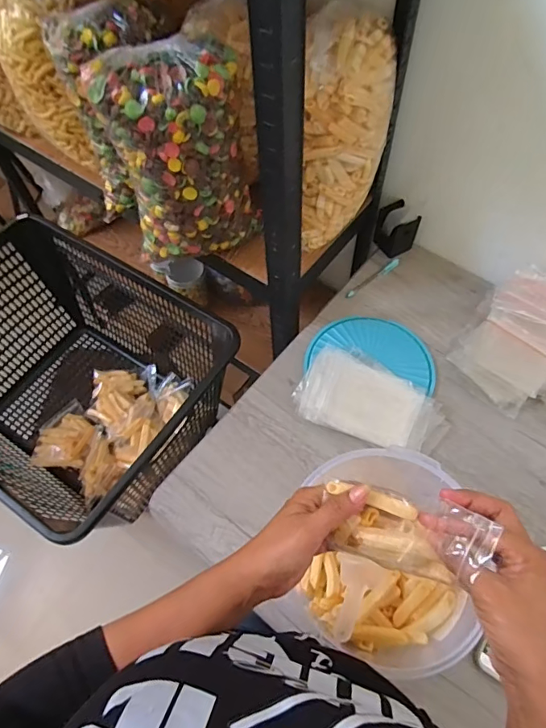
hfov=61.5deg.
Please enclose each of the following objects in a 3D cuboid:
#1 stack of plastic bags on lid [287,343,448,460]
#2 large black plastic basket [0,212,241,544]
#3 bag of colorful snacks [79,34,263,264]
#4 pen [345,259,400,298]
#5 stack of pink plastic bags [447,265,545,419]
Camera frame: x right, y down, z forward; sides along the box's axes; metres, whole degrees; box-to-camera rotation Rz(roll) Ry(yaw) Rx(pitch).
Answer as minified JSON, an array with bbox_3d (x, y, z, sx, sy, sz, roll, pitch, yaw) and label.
[{"bbox_3d":[0.157,0.049,0.717,0.233,0.055,0.145,15,64,11],"label":"stack of plastic bags on lid"},{"bbox_3d":[-0.372,0.032,0.919,0.551,0.328,0.433,31,66,18],"label":"large black plastic basket"},{"bbox_3d":[-0.132,-0.283,0.656,0.192,0.274,0.117,-8,60,-2],"label":"bag of colorful snacks"},{"bbox_3d":[0.188,-0.161,0.856,0.129,0.010,0.013,-35,66,-14],"label":"pen"},{"bbox_3d":[0.388,-0.037,0.716,0.158,0.098,0.196,36,70,20],"label":"stack of pink plastic bags"}]

